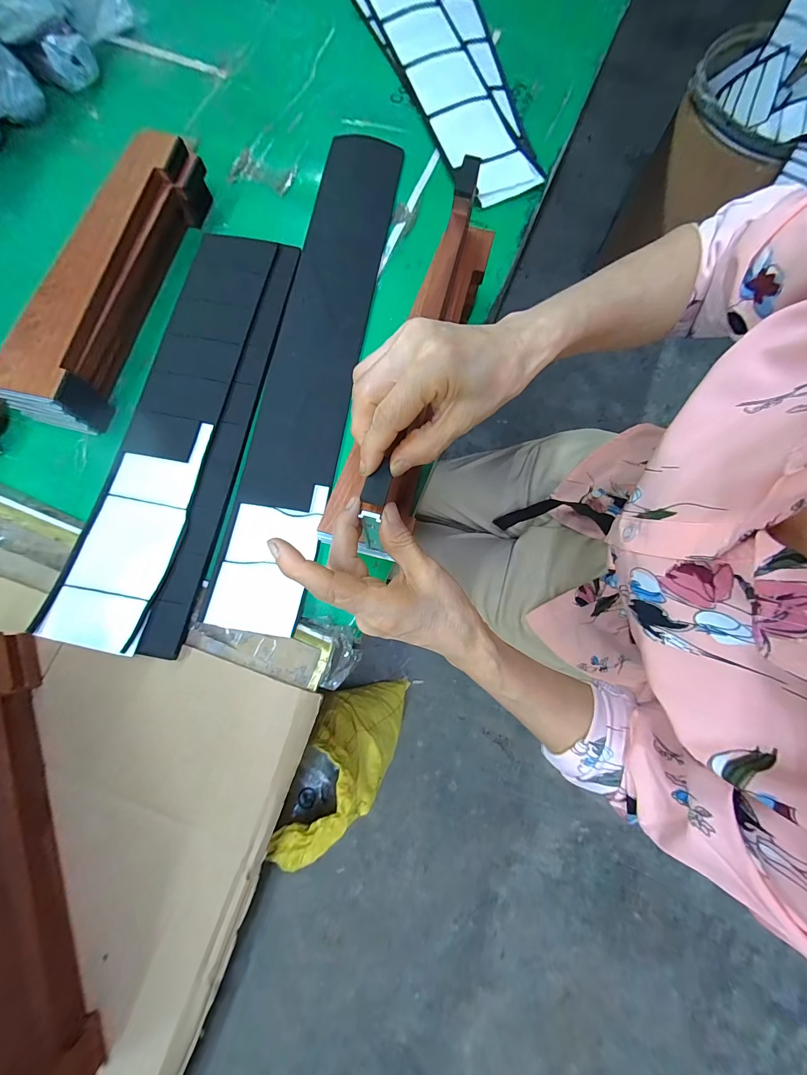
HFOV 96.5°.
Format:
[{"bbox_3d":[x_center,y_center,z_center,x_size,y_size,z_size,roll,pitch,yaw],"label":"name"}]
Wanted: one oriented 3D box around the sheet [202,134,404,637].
[{"bbox_3d":[-0.097,-0.214,0.417,0.101,0.007,0.623,9,78,2],"label":"sheet"}]

